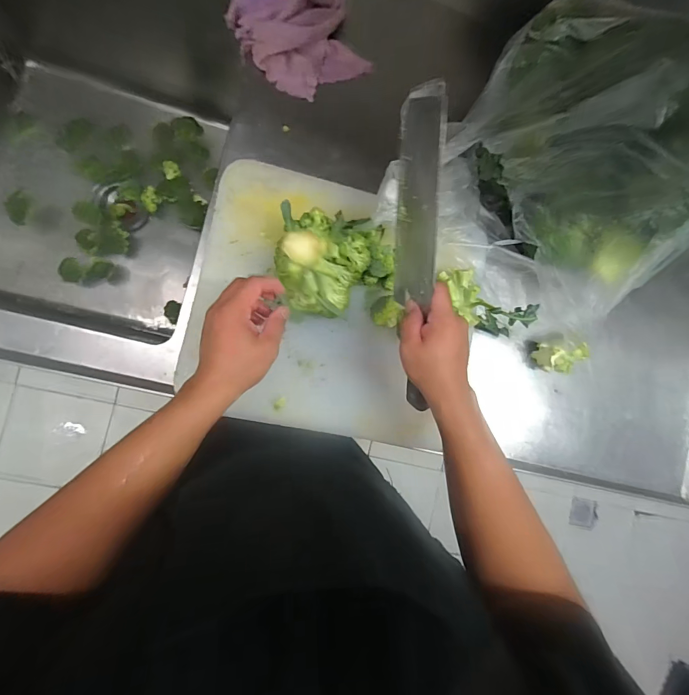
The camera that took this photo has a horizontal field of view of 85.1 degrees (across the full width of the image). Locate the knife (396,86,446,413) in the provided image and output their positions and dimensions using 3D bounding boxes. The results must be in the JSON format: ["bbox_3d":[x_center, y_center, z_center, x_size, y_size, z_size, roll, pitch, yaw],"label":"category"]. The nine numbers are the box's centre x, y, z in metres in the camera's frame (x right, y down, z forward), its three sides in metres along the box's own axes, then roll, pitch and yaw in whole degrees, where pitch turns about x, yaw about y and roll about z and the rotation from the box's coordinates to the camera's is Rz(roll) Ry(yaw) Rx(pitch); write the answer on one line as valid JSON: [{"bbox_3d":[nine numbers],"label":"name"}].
[{"bbox_3d":[0.076,-0.079,0.411,0.019,0.066,0.340,-9,122,-10],"label":"knife"}]

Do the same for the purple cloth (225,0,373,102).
[{"bbox_3d":[-0.062,-0.445,0.525,0.160,0.050,0.147,-22,93,-9],"label":"purple cloth"}]

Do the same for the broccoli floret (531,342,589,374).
[{"bbox_3d":[0.329,0.016,0.576,0.060,0.052,0.043,4,89,-10],"label":"broccoli floret"}]

